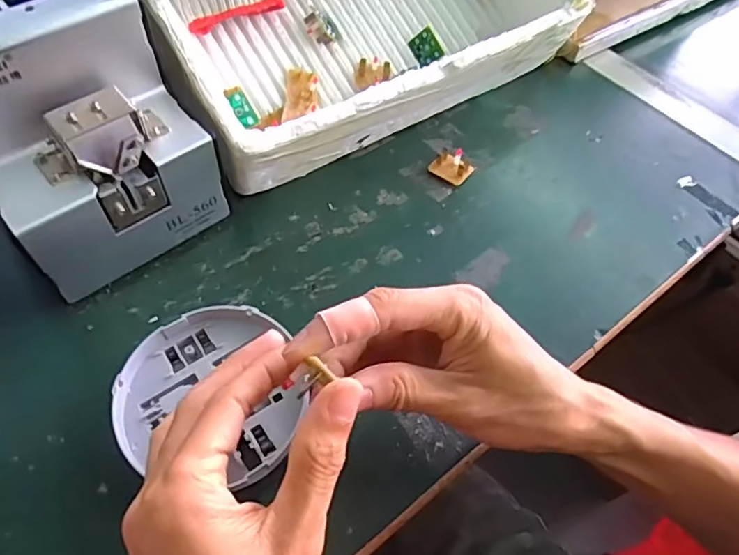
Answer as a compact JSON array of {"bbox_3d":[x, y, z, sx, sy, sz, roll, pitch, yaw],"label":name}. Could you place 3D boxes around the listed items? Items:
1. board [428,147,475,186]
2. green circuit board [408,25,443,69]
[{"bbox_3d":[0.067,-0.090,0.441,0.031,0.013,0.025,36,61,19],"label":"board"},{"bbox_3d":[0.048,-0.198,0.471,0.029,0.023,0.005,60,27,1],"label":"green circuit board"}]

